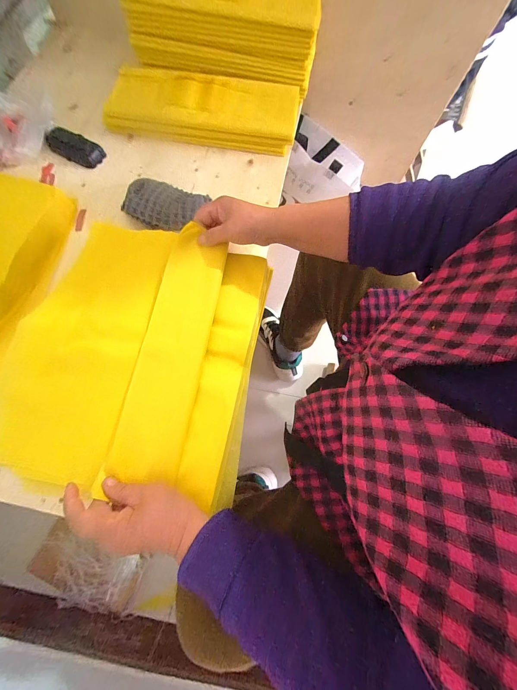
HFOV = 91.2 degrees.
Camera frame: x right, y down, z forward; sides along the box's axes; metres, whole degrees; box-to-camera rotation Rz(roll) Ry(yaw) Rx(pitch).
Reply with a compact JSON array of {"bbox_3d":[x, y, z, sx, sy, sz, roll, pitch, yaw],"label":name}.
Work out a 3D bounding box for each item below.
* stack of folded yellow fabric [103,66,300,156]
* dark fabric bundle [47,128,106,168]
[{"bbox_3d":[-0.106,-0.486,0.520,0.371,0.049,0.149,7,72,0],"label":"stack of folded yellow fabric"},{"bbox_3d":[-0.361,-0.389,0.501,0.106,0.034,0.047,23,73,6],"label":"dark fabric bundle"}]

